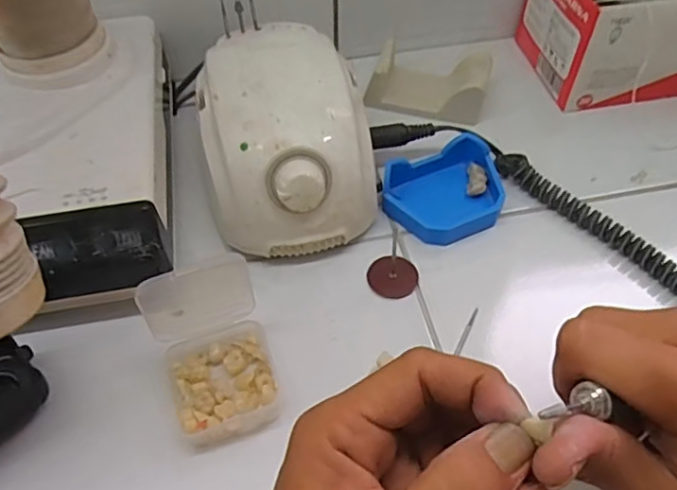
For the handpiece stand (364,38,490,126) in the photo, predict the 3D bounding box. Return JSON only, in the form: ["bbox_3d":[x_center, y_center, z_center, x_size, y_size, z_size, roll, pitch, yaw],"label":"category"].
[{"bbox_3d":[0.068,-0.124,0.449,0.086,0.027,0.052,13,54,11],"label":"handpiece stand"}]

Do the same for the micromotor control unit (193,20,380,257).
[{"bbox_3d":[-0.034,-0.070,0.374,0.099,0.076,0.136,-12,53,-8],"label":"micromotor control unit"}]

